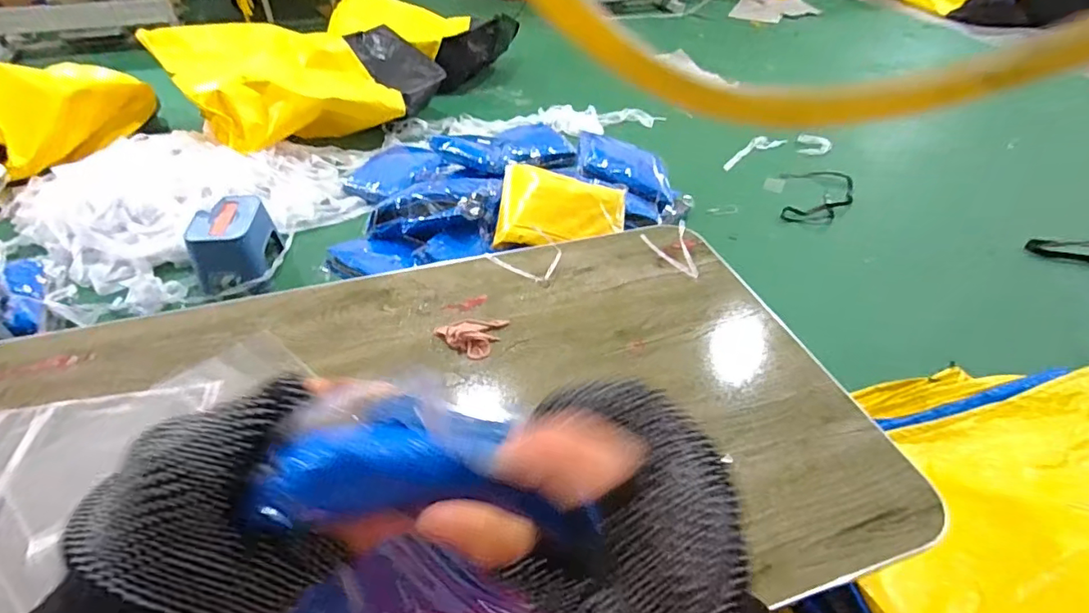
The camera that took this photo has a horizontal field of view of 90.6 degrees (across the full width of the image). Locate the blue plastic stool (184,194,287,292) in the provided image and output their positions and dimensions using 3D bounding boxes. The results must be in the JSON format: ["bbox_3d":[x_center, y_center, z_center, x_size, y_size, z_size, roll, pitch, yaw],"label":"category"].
[{"bbox_3d":[-0.844,-0.175,1.479,0.162,0.164,0.233,-1,44,-3],"label":"blue plastic stool"}]

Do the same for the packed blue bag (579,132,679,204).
[{"bbox_3d":[0.270,-0.450,1.747,0.355,0.065,0.252,20,53,-9],"label":"packed blue bag"}]

